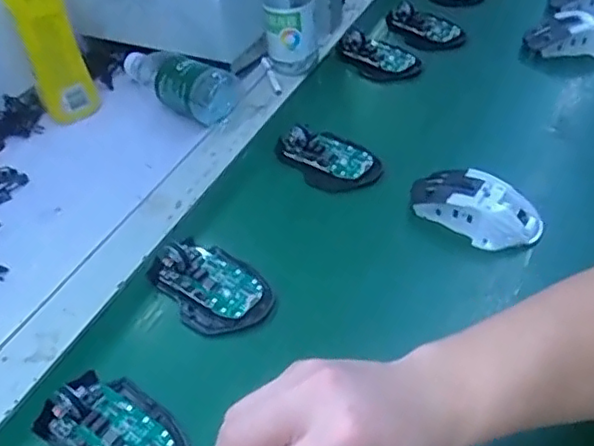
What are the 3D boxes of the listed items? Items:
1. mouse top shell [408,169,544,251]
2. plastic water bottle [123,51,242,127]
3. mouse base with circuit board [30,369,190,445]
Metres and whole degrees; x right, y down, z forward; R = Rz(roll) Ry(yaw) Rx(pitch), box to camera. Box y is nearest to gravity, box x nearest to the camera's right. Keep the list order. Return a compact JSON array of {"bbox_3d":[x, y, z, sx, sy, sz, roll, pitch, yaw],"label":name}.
[{"bbox_3d":[0.160,-0.014,0.557,0.114,0.038,0.058,17,48,22],"label":"mouse top shell"},{"bbox_3d":[-0.142,-0.169,0.731,0.184,0.064,0.061,32,55,32],"label":"plastic water bottle"},{"bbox_3d":[-0.130,0.146,0.433,0.112,0.024,0.073,30,54,31],"label":"mouse base with circuit board"}]

